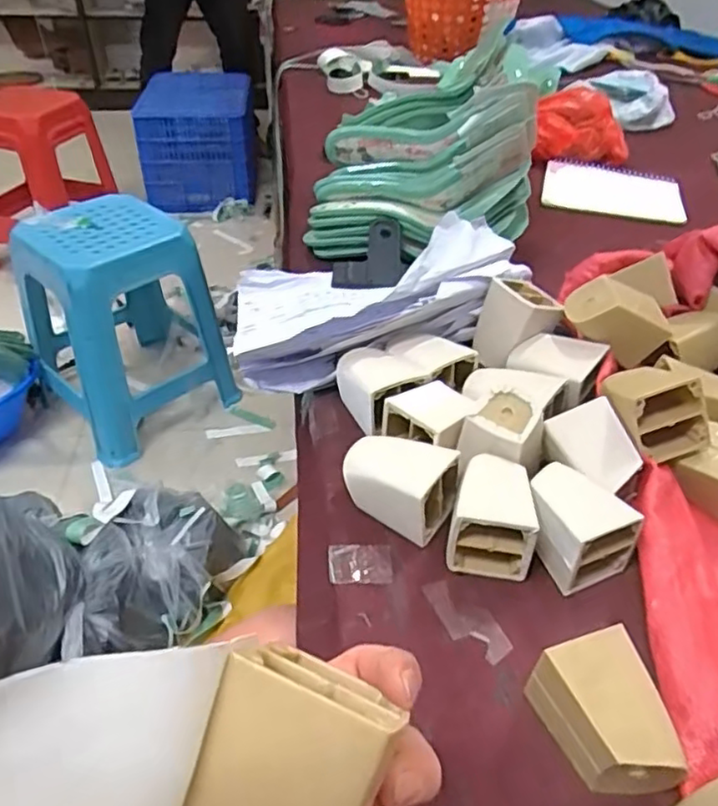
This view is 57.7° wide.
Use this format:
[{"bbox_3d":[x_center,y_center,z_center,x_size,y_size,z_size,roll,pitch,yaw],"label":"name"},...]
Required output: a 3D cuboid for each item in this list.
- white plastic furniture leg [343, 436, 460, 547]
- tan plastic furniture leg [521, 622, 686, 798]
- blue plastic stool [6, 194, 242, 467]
[{"bbox_3d":[0.030,0.057,0.501,0.082,0.050,0.054,27,46,27],"label":"white plastic furniture leg"},{"bbox_3d":[0.136,0.174,0.360,0.050,0.055,0.071,-9,41,-13],"label":"tan plastic furniture leg"},{"bbox_3d":[-0.557,-0.193,1.537,0.332,0.488,0.366,32,49,31],"label":"blue plastic stool"}]

